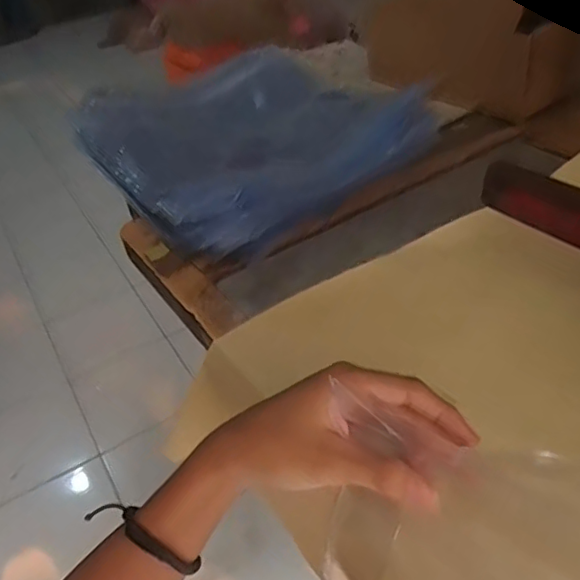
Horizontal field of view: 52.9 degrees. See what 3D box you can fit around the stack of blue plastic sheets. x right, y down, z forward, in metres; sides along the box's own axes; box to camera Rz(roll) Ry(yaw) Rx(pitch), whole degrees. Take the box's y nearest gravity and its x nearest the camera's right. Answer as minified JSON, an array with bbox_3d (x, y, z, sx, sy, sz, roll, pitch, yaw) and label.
[{"bbox_3d":[-0.052,-0.179,0.652,0.301,0.063,0.340,-25,44,-21],"label":"stack of blue plastic sheets"}]

